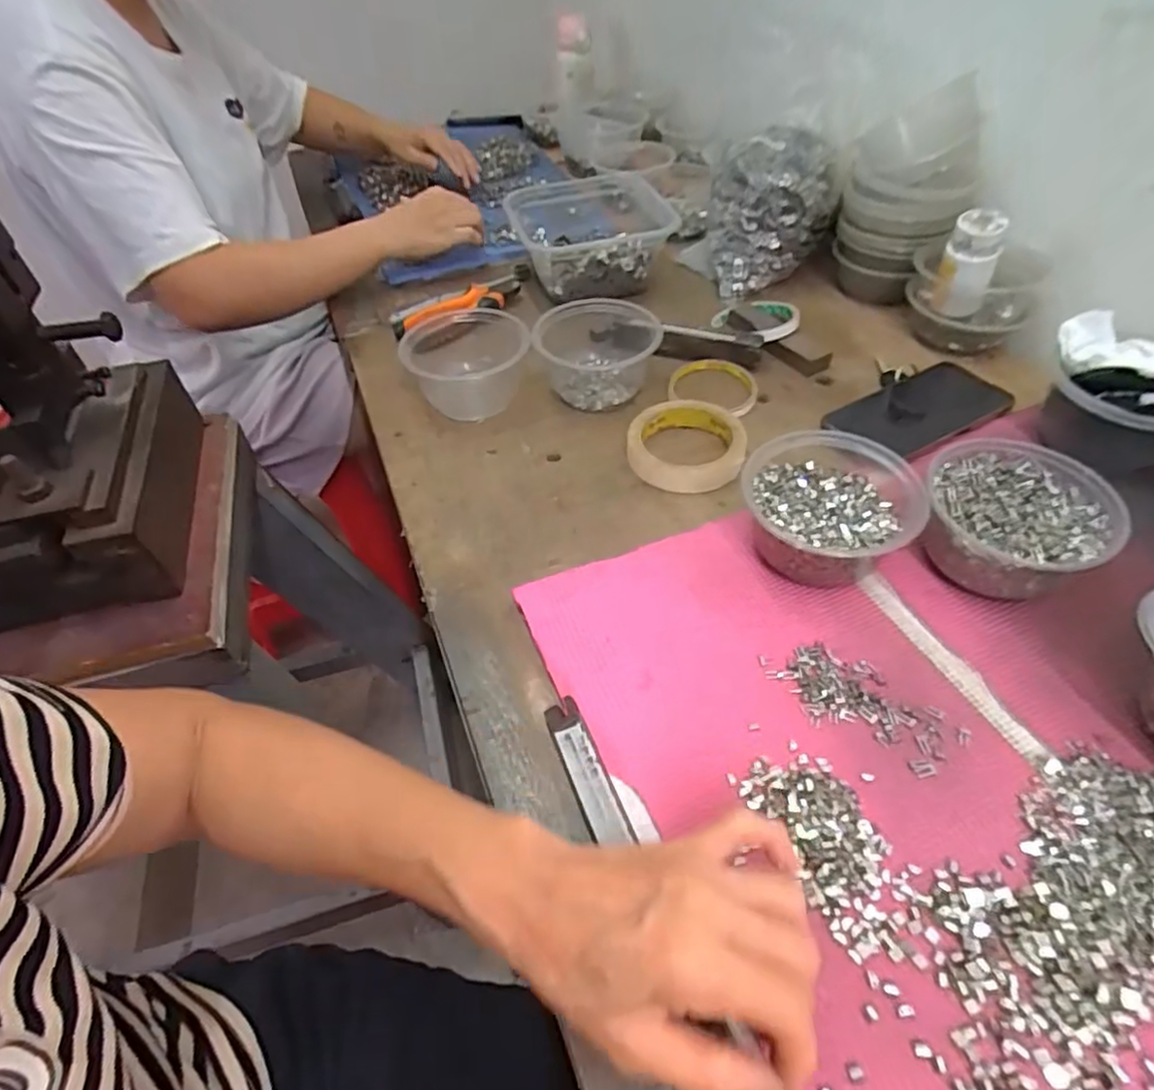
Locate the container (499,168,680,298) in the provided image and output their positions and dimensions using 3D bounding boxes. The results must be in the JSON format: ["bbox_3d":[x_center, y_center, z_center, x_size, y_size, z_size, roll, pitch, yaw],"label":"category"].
[{"bbox_3d":[0.023,-0.360,0.765,0.179,0.067,0.180,-15,48,-9],"label":"container"}]

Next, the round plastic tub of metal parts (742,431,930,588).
[{"bbox_3d":[0.177,-0.024,0.464,0.111,0.058,0.123,26,55,25],"label":"round plastic tub of metal parts"}]

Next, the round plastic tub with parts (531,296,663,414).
[{"bbox_3d":[0.020,-0.185,0.625,0.111,0.062,0.115,-2,48,2],"label":"round plastic tub with parts"}]

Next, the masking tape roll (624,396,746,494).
[{"bbox_3d":[0.095,-0.089,0.562,0.095,0.023,0.093,-2,48,2],"label":"masking tape roll"}]

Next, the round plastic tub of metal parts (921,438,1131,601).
[{"bbox_3d":[0.293,-0.013,0.446,0.110,0.057,0.110,-2,48,2],"label":"round plastic tub of metal parts"}]

